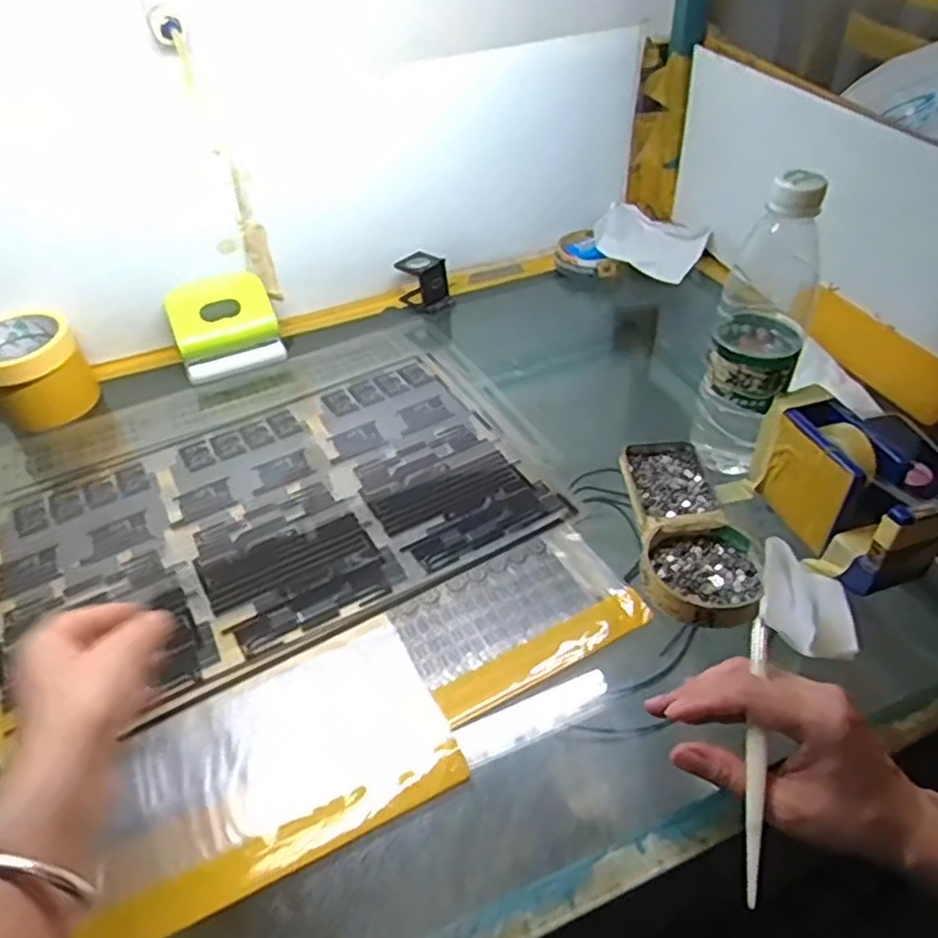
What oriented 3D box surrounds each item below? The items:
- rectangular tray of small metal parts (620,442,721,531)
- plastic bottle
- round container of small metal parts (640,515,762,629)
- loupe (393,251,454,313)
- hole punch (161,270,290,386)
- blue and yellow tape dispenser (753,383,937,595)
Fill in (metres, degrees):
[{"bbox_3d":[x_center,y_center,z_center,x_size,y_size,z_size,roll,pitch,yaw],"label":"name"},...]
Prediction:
[{"bbox_3d":[0.156,0.011,0.557,0.064,0.018,0.091,-3,42,0],"label":"rectangular tray of small metal parts"},{"bbox_3d":[0.209,-0.100,0.517,0.062,0.215,0.070,18,46,22],"label":"plastic bottle"},{"bbox_3d":[0.161,0.069,0.497,0.080,0.016,0.086,-2,42,2],"label":"round container of small metal parts"},{"bbox_3d":[-0.048,-0.208,0.793,0.043,0.049,0.053,-33,50,-29],"label":"loupe"},{"bbox_3d":[-0.248,-0.148,0.727,0.101,0.076,0.063,-21,45,-19],"label":"hole punch"},{"bbox_3d":[0.258,0.012,0.493,0.057,0.079,0.135,-10,43,-8],"label":"blue and yellow tape dispenser"}]

